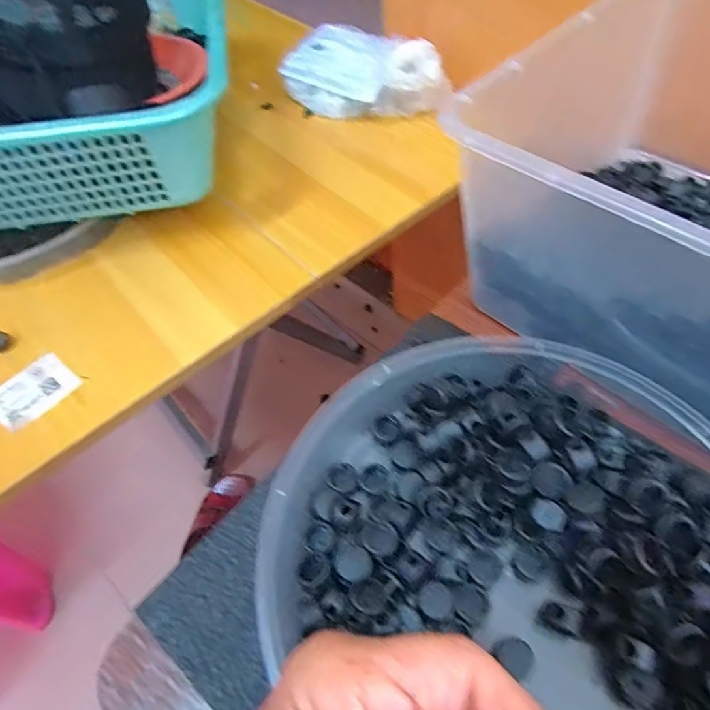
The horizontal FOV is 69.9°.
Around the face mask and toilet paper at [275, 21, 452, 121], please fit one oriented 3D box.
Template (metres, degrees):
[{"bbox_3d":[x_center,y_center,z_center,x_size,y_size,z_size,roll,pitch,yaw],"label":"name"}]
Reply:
[{"bbox_3d":[0.003,-0.309,0.569,0.197,0.063,0.084,37,66,26],"label":"face mask and toilet paper"}]

